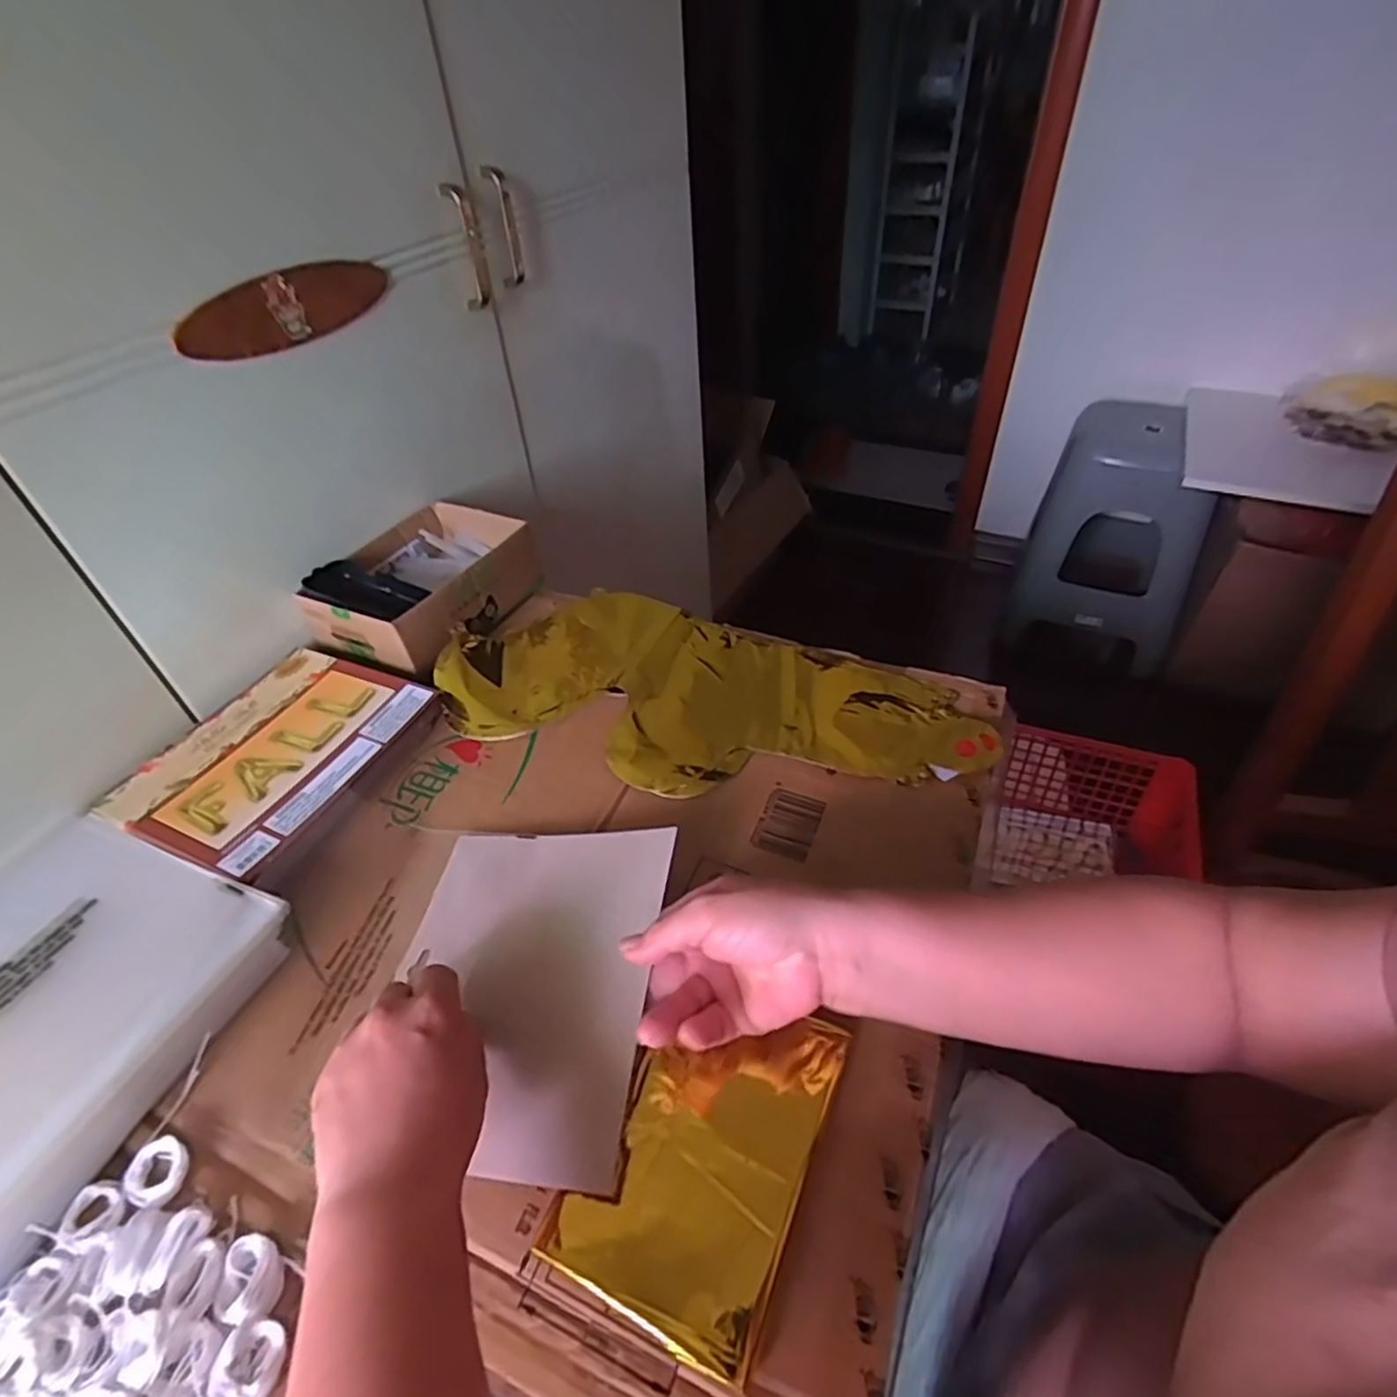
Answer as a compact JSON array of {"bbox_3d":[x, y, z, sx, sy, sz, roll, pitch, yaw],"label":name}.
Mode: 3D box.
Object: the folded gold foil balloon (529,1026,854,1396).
[{"bbox_3d":[0.004,0.220,0.353,0.100,0.014,0.151,16,47,20],"label":"folded gold foil balloon"}]

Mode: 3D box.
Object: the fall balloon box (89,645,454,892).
[{"bbox_3d":[-0.315,0.043,0.540,0.173,0.027,0.195,14,46,19],"label":"fall balloon box"}]

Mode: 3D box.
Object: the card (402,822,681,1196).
[{"bbox_3d":[-0.106,0.159,0.410,0.155,0.035,0.190,5,44,8],"label":"card"}]

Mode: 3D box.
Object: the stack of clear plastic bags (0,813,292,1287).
[{"bbox_3d":[-0.379,0.182,0.395,0.214,0.030,0.215,14,46,19],"label":"stack of clear plastic bags"}]

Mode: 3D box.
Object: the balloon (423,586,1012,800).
[{"bbox_3d":[0.003,-0.003,0.579,0.428,0.018,0.198,16,47,19],"label":"balloon"}]

